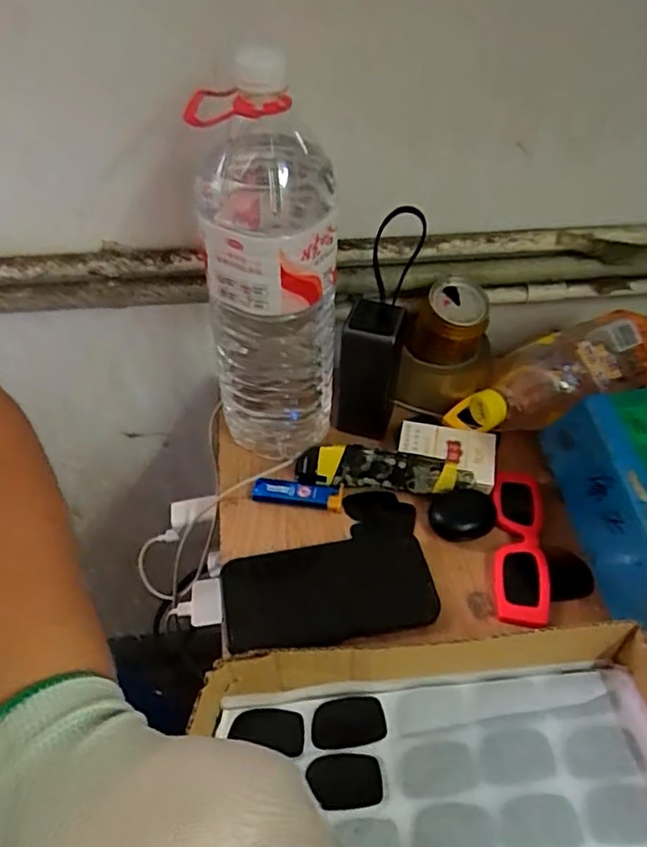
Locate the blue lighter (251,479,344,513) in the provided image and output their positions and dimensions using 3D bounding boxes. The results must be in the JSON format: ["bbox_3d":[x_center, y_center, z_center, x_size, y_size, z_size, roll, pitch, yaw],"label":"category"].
[{"bbox_3d":[-0.023,0.063,0.550,0.081,0.011,0.025,7,47,6],"label":"blue lighter"}]

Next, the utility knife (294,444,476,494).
[{"bbox_3d":[0.055,0.041,0.552,0.156,0.038,0.019,6,16,4],"label":"utility knife"}]

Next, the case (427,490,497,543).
[{"bbox_3d":[0.123,0.081,0.534,0.056,0.020,0.043,-4,47,-4],"label":"case"}]

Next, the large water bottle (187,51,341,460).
[{"bbox_3d":[-0.044,-0.103,0.494,0.107,0.312,0.089,-1,47,-2],"label":"large water bottle"}]

